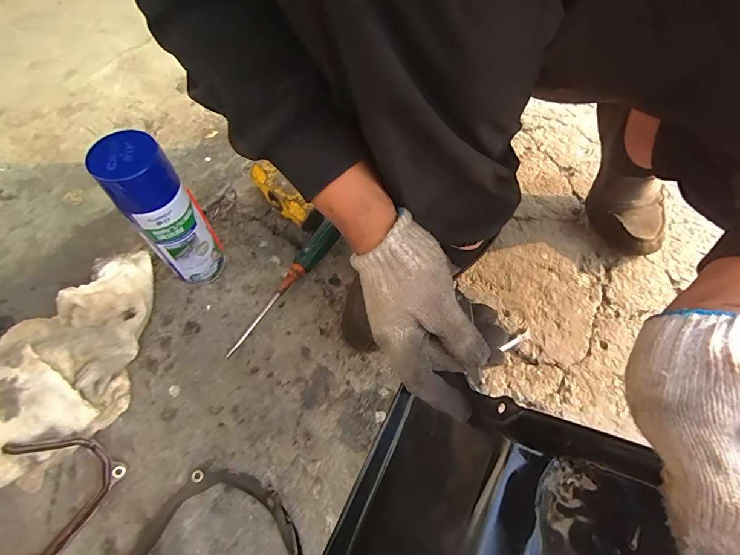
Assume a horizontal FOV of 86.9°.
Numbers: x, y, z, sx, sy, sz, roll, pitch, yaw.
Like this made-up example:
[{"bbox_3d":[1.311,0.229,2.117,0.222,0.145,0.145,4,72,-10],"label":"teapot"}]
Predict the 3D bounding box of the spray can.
[{"bbox_3d":[-0.220,-0.062,0.438,0.063,0.204,0.060,1,62,-2],"label":"spray can"}]

